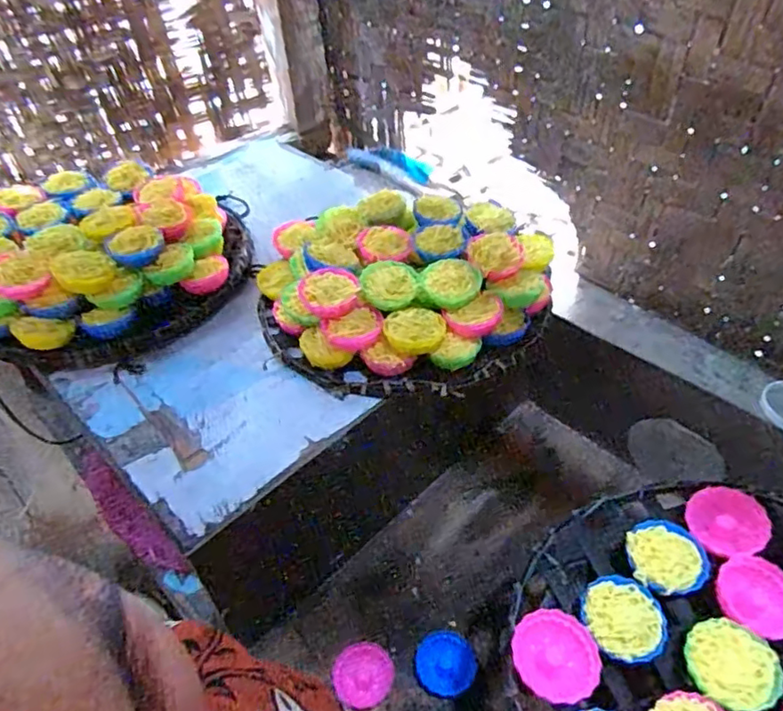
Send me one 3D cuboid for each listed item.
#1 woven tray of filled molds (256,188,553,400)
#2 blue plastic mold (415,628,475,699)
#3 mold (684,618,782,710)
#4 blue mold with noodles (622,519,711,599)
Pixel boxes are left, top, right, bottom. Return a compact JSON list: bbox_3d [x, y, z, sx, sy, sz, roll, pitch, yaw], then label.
[{"bbox_3d":[0.021,-0.078,0.667,0.318,0.101,0.273,-13,48,-16],"label":"woven tray of filled molds"},{"bbox_3d":[0.059,0.328,0.628,0.061,0.015,0.069,25,49,20],"label":"blue plastic mold"},{"bbox_3d":[0.245,0.227,0.430,0.059,0.030,0.059,-22,51,-23],"label":"mold"},{"bbox_3d":[0.224,0.172,0.490,0.067,0.030,0.059,-22,51,-23],"label":"blue mold with noodles"}]

